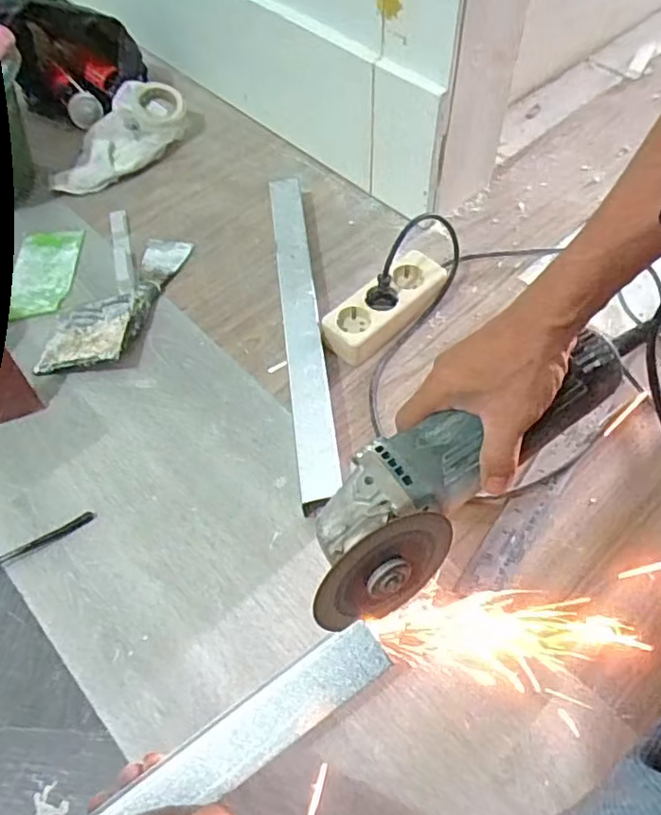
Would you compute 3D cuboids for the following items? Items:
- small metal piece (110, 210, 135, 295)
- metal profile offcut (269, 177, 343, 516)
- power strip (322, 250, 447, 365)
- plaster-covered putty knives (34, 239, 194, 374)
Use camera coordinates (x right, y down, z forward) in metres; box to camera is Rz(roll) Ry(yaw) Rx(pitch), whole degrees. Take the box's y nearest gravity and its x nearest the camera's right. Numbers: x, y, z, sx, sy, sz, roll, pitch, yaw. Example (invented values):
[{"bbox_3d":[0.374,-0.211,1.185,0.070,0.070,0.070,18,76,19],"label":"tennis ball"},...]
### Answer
[{"bbox_3d":[-0.260,-0.194,0.751,0.022,0.009,0.156,-14,58,-7],"label":"small metal piece"},{"bbox_3d":[-0.032,-0.092,0.667,0.039,0.054,0.437,-7,58,-2],"label":"metal profile offcut"},{"bbox_3d":[0.063,-0.110,0.677,0.150,0.049,0.060,-37,63,-20],"label":"power strip"},{"bbox_3d":[-0.255,-0.128,0.710,0.102,0.027,0.223,14,59,11],"label":"plaster-covered putty knives"}]

